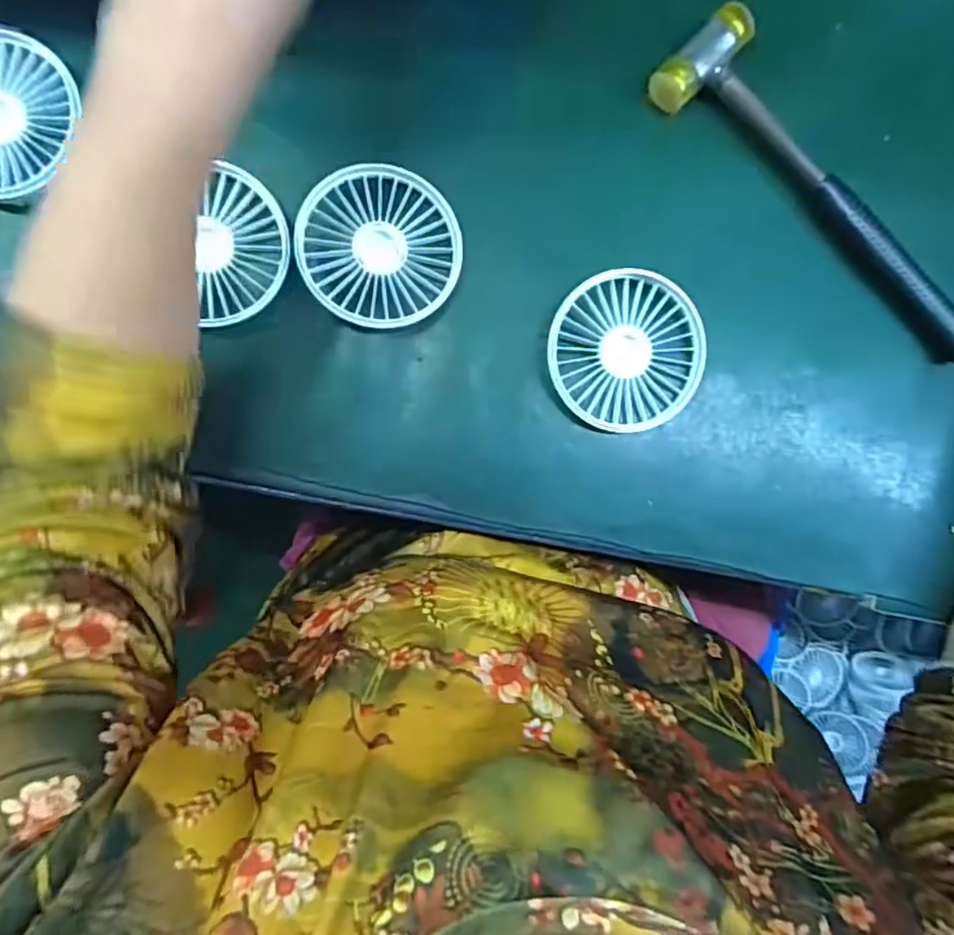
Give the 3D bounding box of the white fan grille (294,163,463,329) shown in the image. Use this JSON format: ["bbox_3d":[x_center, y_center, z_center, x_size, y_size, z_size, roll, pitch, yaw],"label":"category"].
[{"bbox_3d":[-0.054,-0.123,0.360,0.086,0.021,0.087,0,92,-2],"label":"white fan grille"}]

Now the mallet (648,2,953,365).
[{"bbox_3d":[0.206,-0.158,0.371,0.239,0.027,0.056,41,90,-3],"label":"mallet"}]

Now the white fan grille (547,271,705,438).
[{"bbox_3d":[0.085,-0.066,0.370,0.087,0.017,0.087,0,92,-2],"label":"white fan grille"}]

